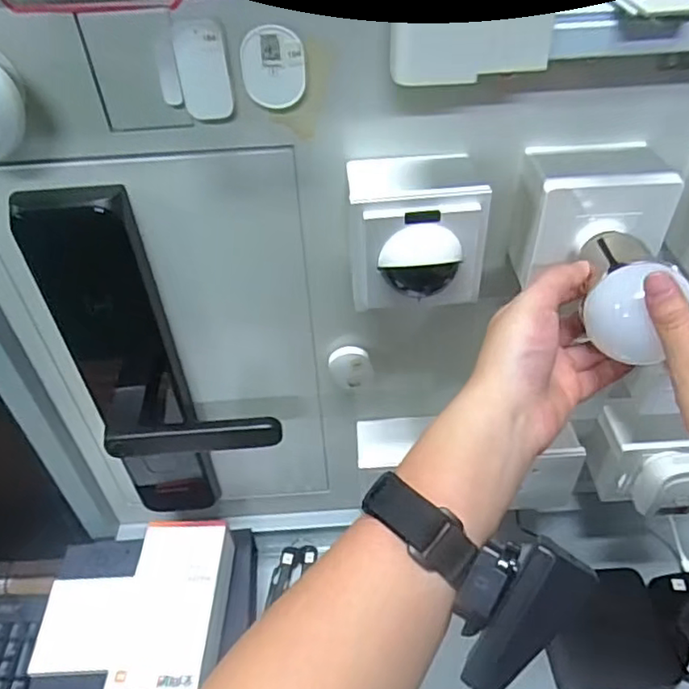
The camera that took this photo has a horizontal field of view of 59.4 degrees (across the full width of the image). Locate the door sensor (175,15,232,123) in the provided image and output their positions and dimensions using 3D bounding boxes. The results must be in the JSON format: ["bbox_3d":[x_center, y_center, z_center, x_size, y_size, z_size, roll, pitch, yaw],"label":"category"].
[{"bbox_3d":[-0.083,-0.160,0.356,0.029,0.056,0.009,-8,43,-4],"label":"door sensor"}]

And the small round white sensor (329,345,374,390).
[{"bbox_3d":[0.006,0.021,0.530,0.037,0.044,0.013,-3,43,1],"label":"small round white sensor"}]

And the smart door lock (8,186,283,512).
[{"bbox_3d":[-0.140,0.047,0.496,0.137,0.352,0.071,-9,43,-5],"label":"smart door lock"}]

